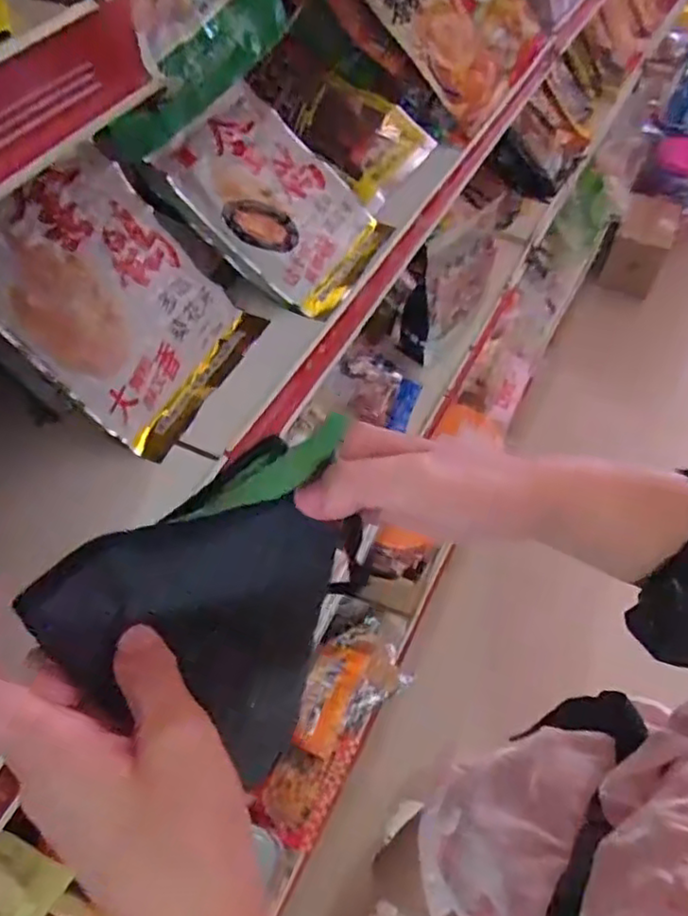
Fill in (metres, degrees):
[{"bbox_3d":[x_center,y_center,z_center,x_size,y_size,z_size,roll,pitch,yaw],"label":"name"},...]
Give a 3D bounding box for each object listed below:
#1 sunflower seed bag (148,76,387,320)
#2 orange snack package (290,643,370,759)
[{"bbox_3d":[-0.063,-0.263,0.665,0.210,0.029,0.177,42,58,-14],"label":"sunflower seed bag"},{"bbox_3d":[-0.026,0.406,1.112,0.092,0.032,0.189,32,53,-9],"label":"orange snack package"}]

